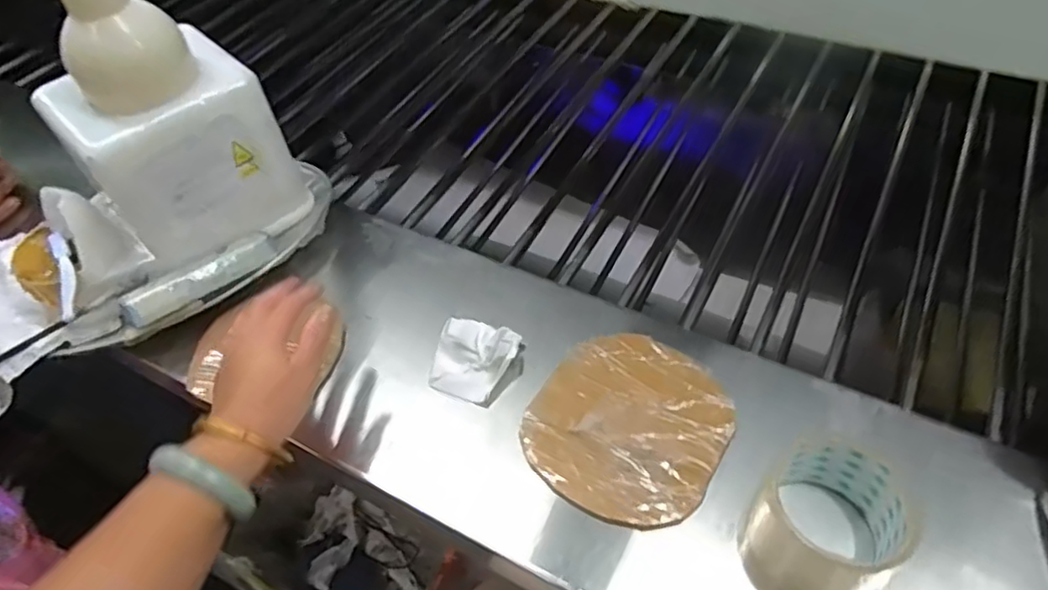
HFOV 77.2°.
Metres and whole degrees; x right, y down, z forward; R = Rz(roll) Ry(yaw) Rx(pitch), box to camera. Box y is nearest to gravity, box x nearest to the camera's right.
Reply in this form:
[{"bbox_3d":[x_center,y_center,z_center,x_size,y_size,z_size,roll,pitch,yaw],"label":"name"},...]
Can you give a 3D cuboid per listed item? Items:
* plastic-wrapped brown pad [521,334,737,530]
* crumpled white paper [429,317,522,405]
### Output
[{"bbox_3d":[0.080,0.095,0.500,0.139,0.013,0.149,26,57,23],"label":"plastic-wrapped brown pad"},{"bbox_3d":[-0.043,0.050,0.544,0.062,0.031,0.065,15,54,16],"label":"crumpled white paper"}]

